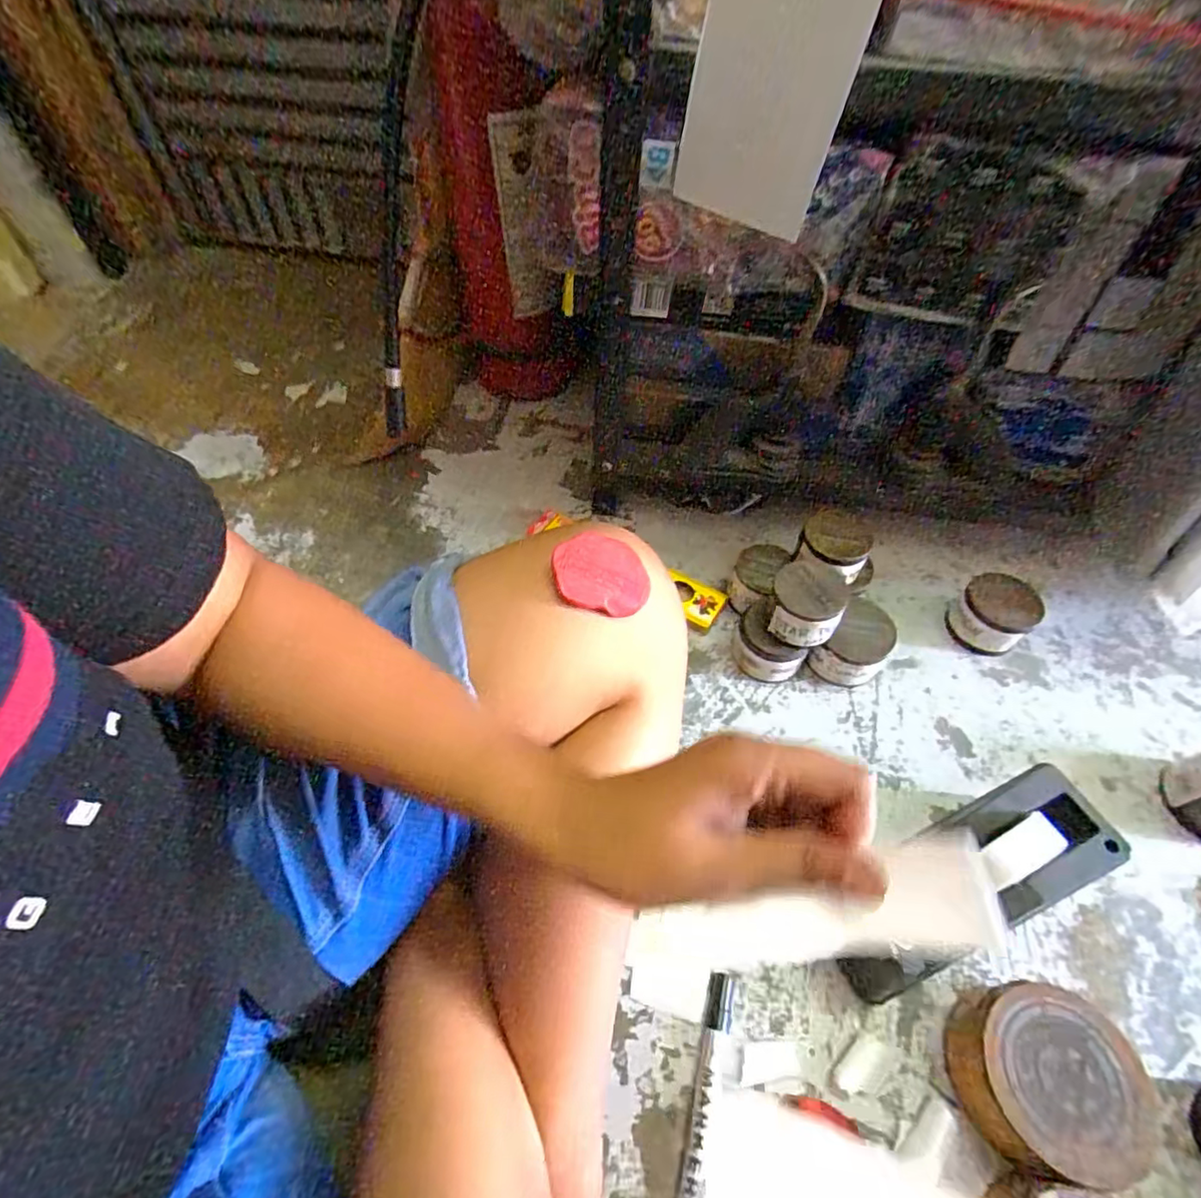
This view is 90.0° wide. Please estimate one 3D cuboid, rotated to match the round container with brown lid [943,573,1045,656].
[{"bbox_3d":[0.394,0.017,0.607,0.066,0.060,0.067,1,54,-1],"label":"round container with brown lid"}]

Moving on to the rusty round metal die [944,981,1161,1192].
[{"bbox_3d":[0.285,0.311,0.390,0.108,0.054,0.096,10,55,6],"label":"rusty round metal die"}]

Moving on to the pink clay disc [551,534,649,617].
[{"bbox_3d":[0.001,-0.016,0.359,0.059,0.007,0.045,17,76,-7],"label":"pink clay disc"}]

